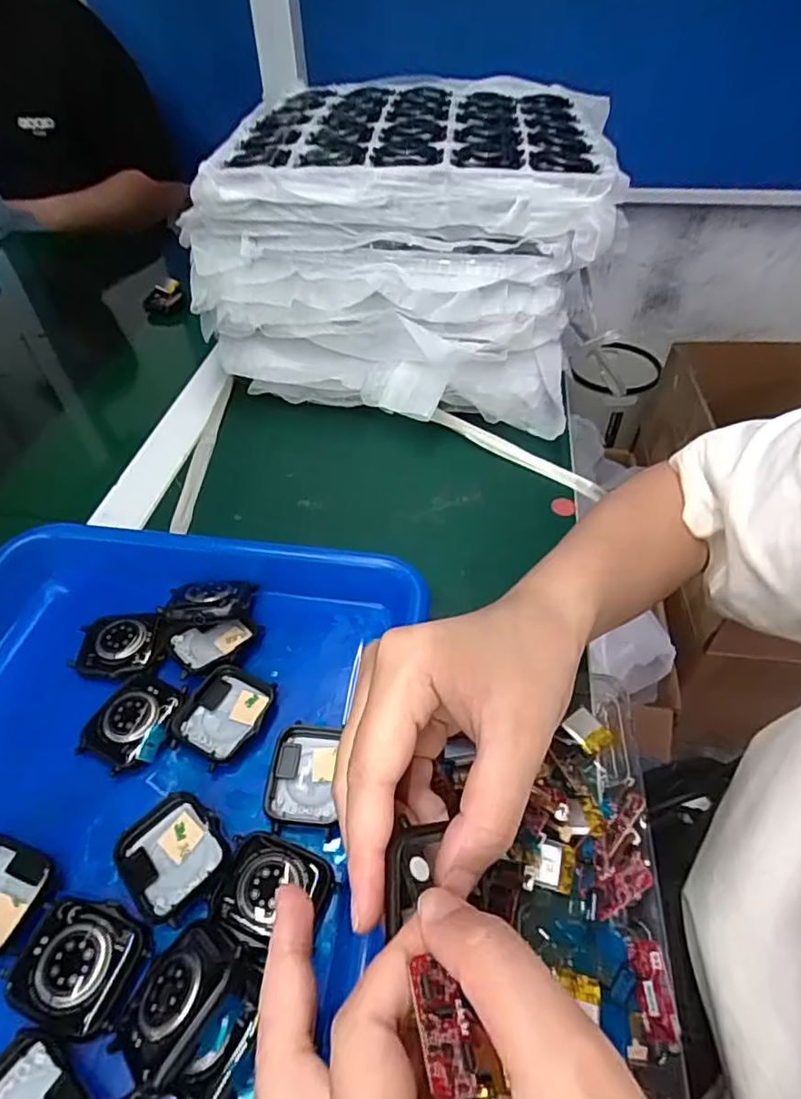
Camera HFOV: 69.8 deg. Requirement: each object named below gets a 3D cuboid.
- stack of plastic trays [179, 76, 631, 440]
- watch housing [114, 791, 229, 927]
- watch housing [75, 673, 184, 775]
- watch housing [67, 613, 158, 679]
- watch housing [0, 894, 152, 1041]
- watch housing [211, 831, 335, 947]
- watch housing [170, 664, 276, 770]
[{"bbox_3d":[0.015,-0.257,0.488,0.292,0.177,0.280,11,49,11],"label":"stack of plastic trays"},{"bbox_3d":[-0.093,0.123,0.234,0.038,0.008,0.044,-36,56,-27],"label":"watch housing"},{"bbox_3d":[-0.126,0.083,0.274,0.036,0.013,0.043,16,50,16],"label":"watch housing"},{"bbox_3d":[-0.150,0.051,0.305,0.041,0.015,0.039,-4,48,-1],"label":"watch housing"},{"bbox_3d":[-0.117,0.150,0.209,0.045,0.007,0.037,12,49,12],"label":"watch housing"},{"bbox_3d":[-0.049,0.133,0.226,0.042,0.008,0.036,10,49,11],"label":"watch housing"},{"bbox_3d":[-0.085,0.079,0.278,0.038,0.009,0.046,16,50,16],"label":"watch housing"}]

